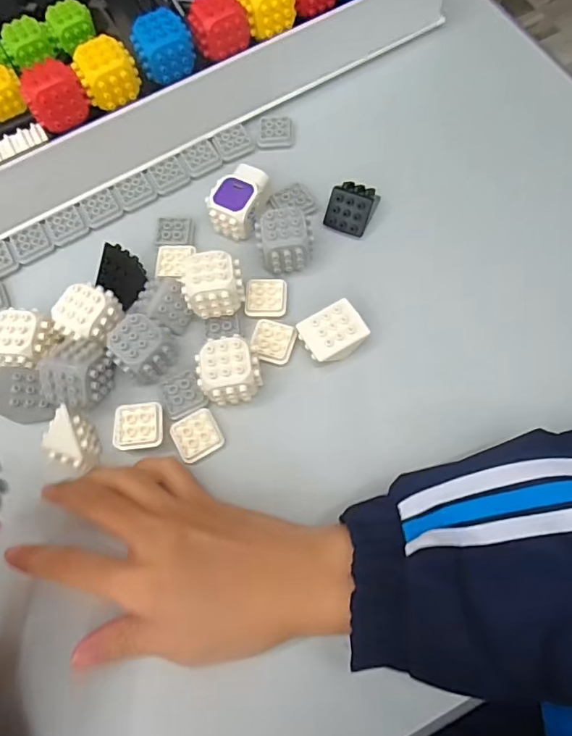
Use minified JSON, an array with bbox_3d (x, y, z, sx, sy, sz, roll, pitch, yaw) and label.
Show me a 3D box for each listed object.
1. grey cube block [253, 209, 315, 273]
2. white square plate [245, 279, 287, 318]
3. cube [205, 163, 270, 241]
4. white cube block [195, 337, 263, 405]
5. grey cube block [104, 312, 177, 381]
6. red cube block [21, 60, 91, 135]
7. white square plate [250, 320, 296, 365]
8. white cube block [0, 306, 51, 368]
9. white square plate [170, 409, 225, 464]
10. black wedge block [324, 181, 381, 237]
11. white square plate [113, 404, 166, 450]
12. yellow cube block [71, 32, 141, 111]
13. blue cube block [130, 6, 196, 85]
[{"bbox_3d":[-0.001,-0.083,0.347,0.035,0.034,0.031,-2,68,3],"label":"grey cube block"},{"bbox_3d":[-0.013,-0.047,0.348,0.028,0.008,0.028,2,69,5],"label":"white square plate"},{"bbox_3d":[-0.033,-0.118,0.364,0.035,0.026,0.044,15,70,10],"label":"cube"},{"bbox_3d":[-0.034,0.002,0.316,0.036,0.029,0.034,-10,68,0],"label":"white cube block"},{"bbox_3d":[-0.088,-0.011,0.325,0.034,0.031,0.036,36,75,16],"label":"grey cube block"},{"bbox_3d":[-0.151,-0.179,0.339,0.036,0.029,0.031,-32,70,-8],"label":"red cube block"},{"bbox_3d":[-0.009,-0.016,0.337,0.027,0.007,0.027,15,70,10],"label":"white square plate"},{"bbox_3d":[-0.167,-0.016,0.331,0.030,0.033,0.034,7,69,7],"label":"white cube block"},{"bbox_3d":[-0.055,0.041,0.316,0.028,0.004,0.028,-30,70,-8],"label":"white square plate"},{"bbox_3d":[0.047,-0.113,0.362,0.033,0.021,0.034,20,71,11],"label":"black wedge block"},{"bbox_3d":[-0.089,0.035,0.313,0.029,0.005,0.028,-5,66,4],"label":"white square plate"},{"bbox_3d":[-0.120,-0.197,0.345,0.036,0.031,0.029,-29,69,-8],"label":"yellow cube block"},{"bbox_3d":[-0.084,-0.219,0.352,0.037,0.028,0.032,-25,69,-6],"label":"blue cube block"}]

